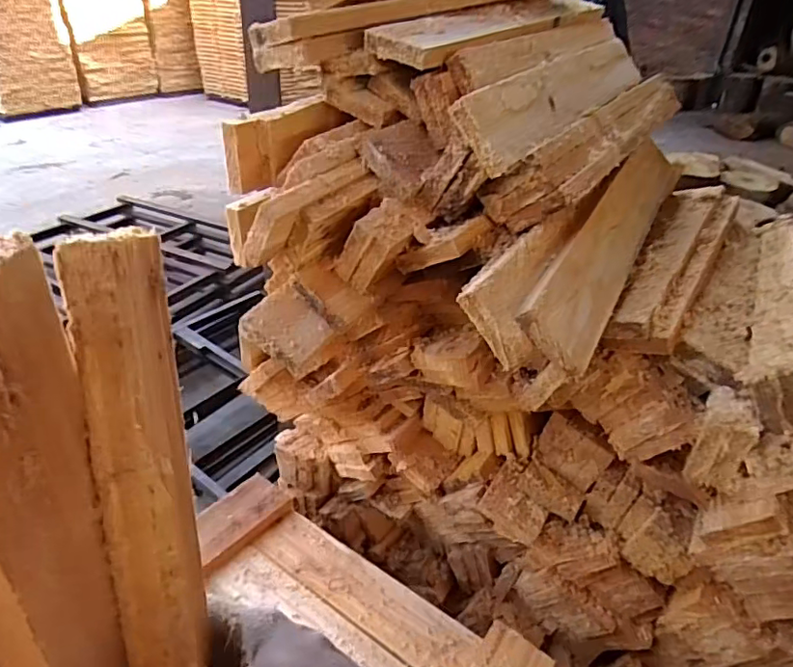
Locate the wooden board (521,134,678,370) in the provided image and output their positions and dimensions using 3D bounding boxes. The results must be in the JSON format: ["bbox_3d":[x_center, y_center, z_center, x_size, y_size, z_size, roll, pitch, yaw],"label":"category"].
[{"bbox_3d":[0.247,-0.113,0.612,0.083,0.023,0.468,49,47,-6],"label":"wooden board"}]

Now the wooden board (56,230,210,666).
[{"bbox_3d":[-0.113,0.182,0.291,0.028,0.461,0.066,-5,11,-13],"label":"wooden board"}]

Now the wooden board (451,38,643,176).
[{"bbox_3d":[0.203,-0.287,0.651,0.022,0.073,0.488,-30,8,46],"label":"wooden board"}]

